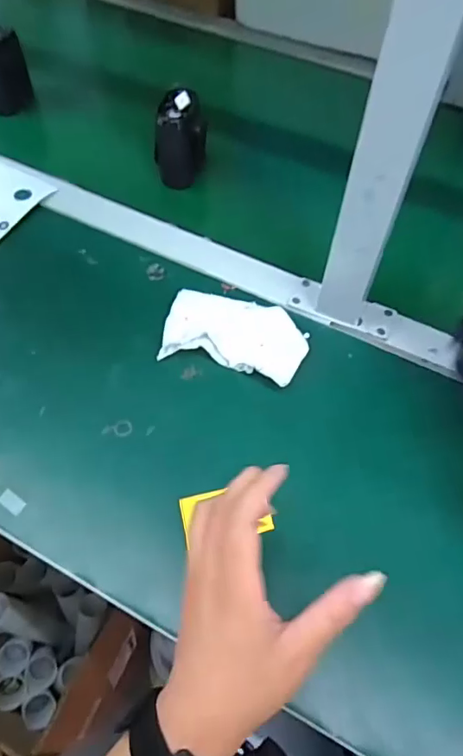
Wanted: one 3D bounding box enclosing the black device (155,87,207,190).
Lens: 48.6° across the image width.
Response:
[{"bbox_3d":[-0.055,-0.261,0.560,0.054,0.086,0.049,0,58,-2],"label":"black device"}]

